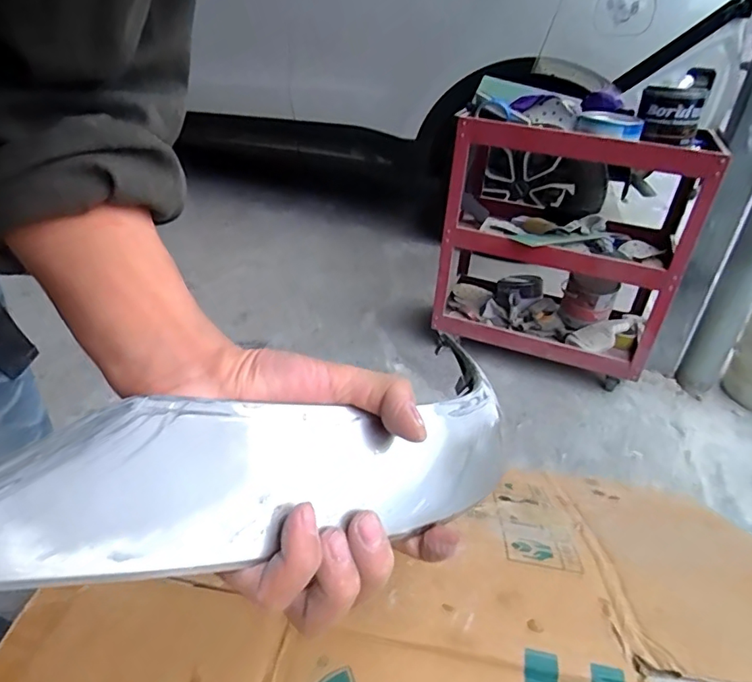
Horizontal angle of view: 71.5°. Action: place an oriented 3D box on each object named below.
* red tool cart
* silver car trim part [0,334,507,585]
[{"bbox_3d":[0.587,-0.346,1.654,0.688,0.779,0.439,14,34,15],"label":"red tool cart"},{"bbox_3d":[-0.044,0.053,0.226,0.278,0.043,0.067,-2,35,-33],"label":"silver car trim part"}]

